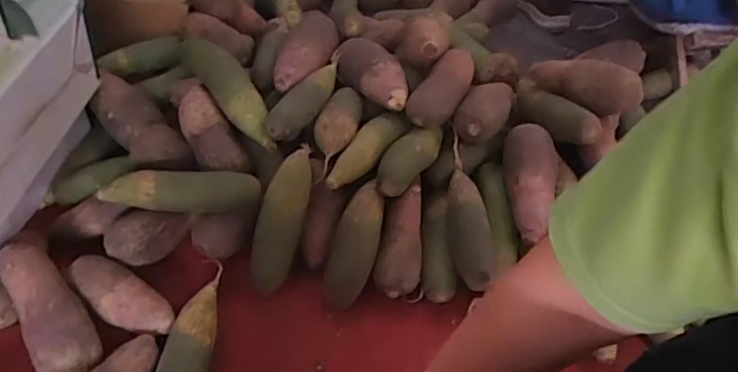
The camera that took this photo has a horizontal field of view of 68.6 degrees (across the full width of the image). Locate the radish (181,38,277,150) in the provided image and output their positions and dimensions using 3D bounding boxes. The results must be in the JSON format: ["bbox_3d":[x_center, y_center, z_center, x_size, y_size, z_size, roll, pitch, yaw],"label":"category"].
[{"bbox_3d":[-0.205,-0.138,0.797,0.208,0.064,0.058,51,55,-2],"label":"radish"}]

